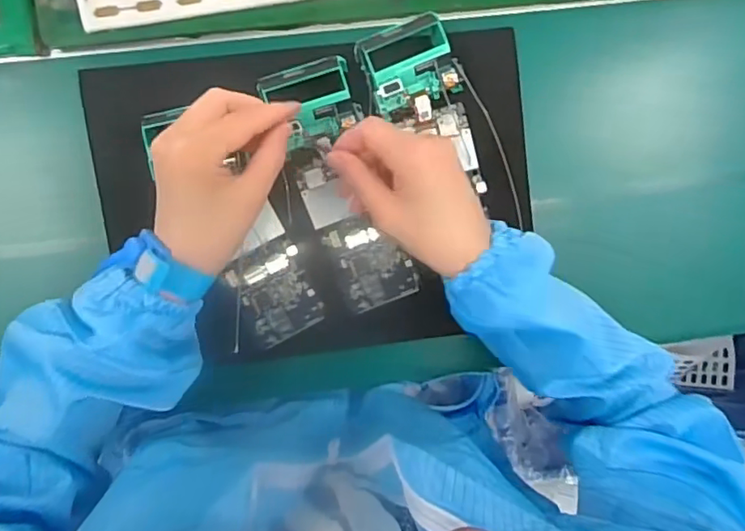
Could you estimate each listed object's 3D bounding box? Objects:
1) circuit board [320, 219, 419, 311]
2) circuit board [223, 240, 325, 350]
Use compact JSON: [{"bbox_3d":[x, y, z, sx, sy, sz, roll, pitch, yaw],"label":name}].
[{"bbox_3d":[0.001,-0.002,0.474,0.057,0.007,0.072,-24,98,-2],"label":"circuit board"},{"bbox_3d":[-0.080,0.023,0.468,0.058,0.006,0.076,-26,98,-1],"label":"circuit board"}]

